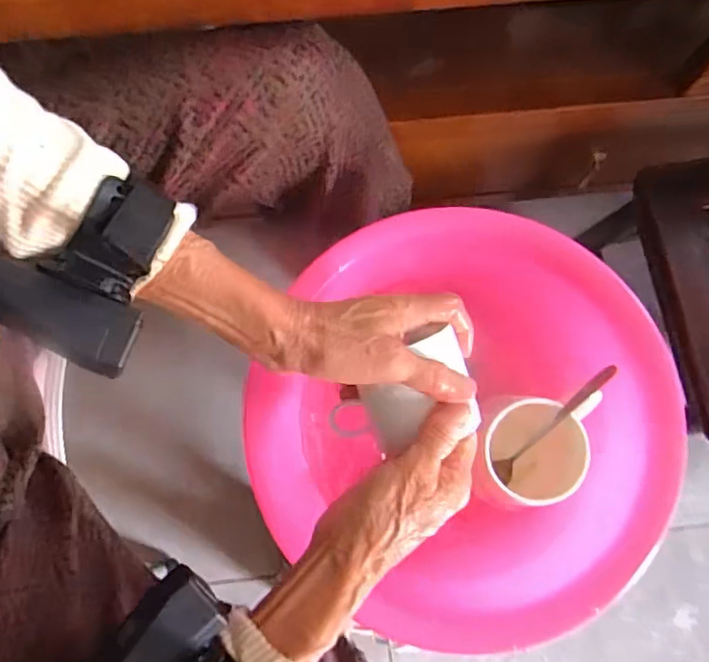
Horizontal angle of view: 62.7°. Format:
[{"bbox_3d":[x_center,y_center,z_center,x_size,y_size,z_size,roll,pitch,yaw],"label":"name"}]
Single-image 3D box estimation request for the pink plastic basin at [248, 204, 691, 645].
[{"bbox_3d":[0.082,0.068,0.464,0.299,0.091,0.309,0,78,0],"label":"pink plastic basin"}]

